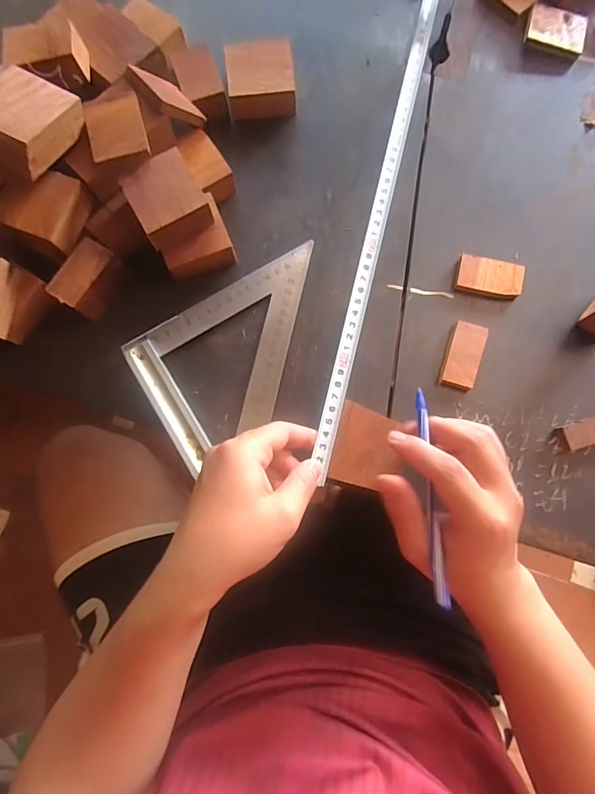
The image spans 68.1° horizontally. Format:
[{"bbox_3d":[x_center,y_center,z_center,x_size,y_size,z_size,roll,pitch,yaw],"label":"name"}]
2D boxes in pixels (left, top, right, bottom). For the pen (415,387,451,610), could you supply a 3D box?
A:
[{"bbox_3d":[0.087,0.064,0.289,0.008,0.006,0.140,-4,80,0],"label":"pen"}]

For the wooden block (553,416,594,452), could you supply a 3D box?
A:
[{"bbox_3d":[0.240,0.027,0.355,0.057,0.012,0.022,-19,80,-3],"label":"wooden block"}]

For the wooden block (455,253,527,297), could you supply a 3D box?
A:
[{"bbox_3d":[0.167,-0.104,0.383,0.055,0.010,0.029,12,80,3],"label":"wooden block"}]

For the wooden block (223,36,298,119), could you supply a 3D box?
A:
[{"bbox_3d":[-0.033,-0.291,0.408,0.059,0.028,0.061,-6,80,0],"label":"wooden block"}]

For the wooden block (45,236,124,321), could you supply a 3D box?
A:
[{"bbox_3d":[-0.173,-0.097,0.364,0.034,0.030,0.055,35,82,6],"label":"wooden block"}]

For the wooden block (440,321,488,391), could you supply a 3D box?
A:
[{"bbox_3d":[0.140,-0.035,0.373,0.028,0.010,0.057,16,81,3],"label":"wooden block"}]

